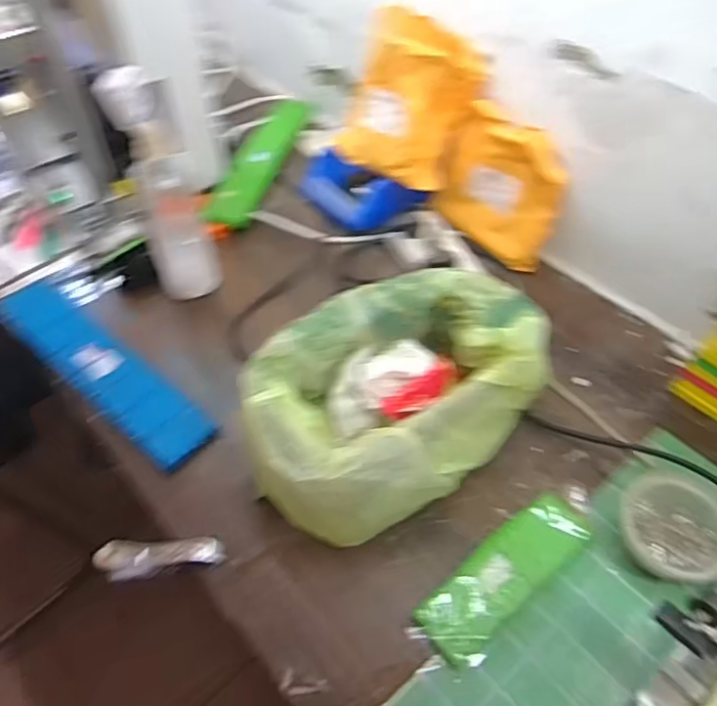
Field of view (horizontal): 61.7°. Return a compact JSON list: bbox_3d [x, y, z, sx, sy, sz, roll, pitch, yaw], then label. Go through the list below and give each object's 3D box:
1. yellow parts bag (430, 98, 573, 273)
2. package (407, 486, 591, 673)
[{"bbox_3d":[0.183,-0.218,0.782,0.064,0.151,0.169,-30,57,-22],"label":"yellow parts bag"},{"bbox_3d":[0.138,0.192,0.541,0.215,0.019,0.062,-35,59,-25],"label":"package"}]

